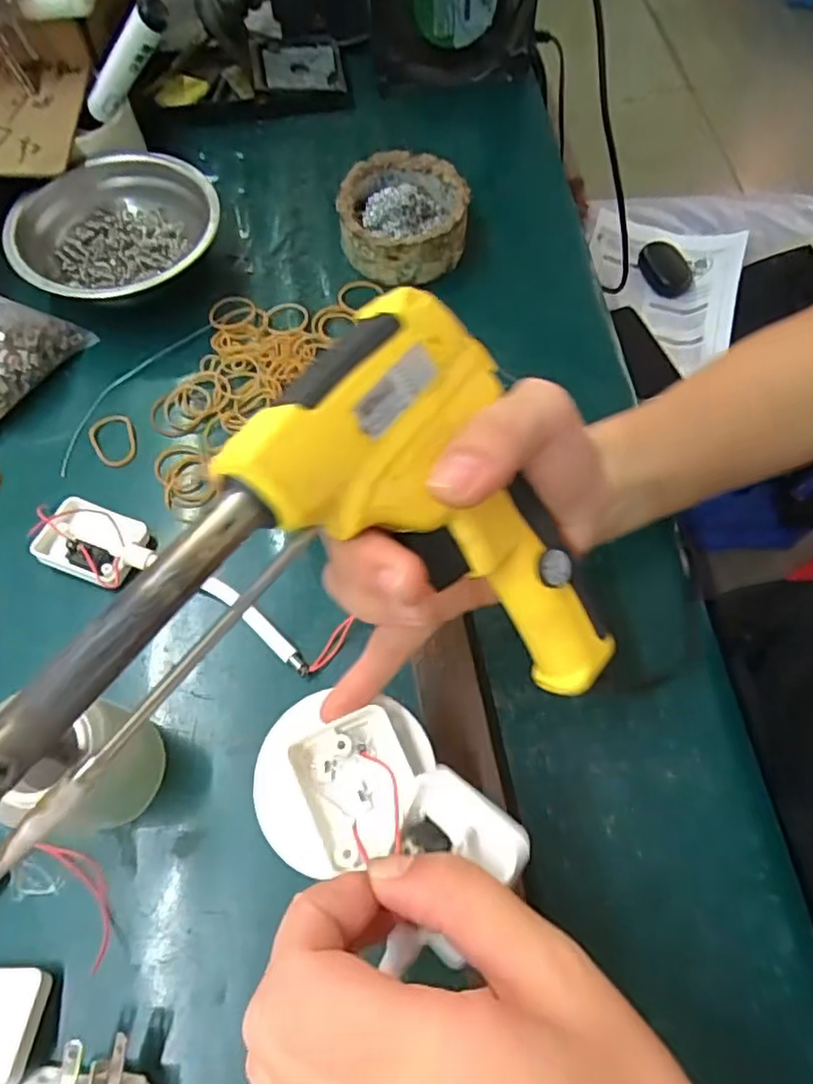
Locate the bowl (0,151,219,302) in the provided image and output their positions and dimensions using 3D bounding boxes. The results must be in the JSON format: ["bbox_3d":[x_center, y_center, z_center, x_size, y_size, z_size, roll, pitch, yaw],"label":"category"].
[{"bbox_3d":[-0.183,-0.196,0.411,0.125,0.041,0.128,0,65,0],"label":"bowl"}]

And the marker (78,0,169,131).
[{"bbox_3d":[-0.185,-0.306,0.412,0.106,0.020,0.018,-14,55,43],"label":"marker"}]

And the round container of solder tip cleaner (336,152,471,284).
[{"bbox_3d":[-0.003,-0.211,0.417,0.078,0.043,0.080,0,65,0],"label":"round container of solder tip cleaner"}]

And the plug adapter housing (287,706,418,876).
[{"bbox_3d":[-0.016,0.085,0.224,0.037,0.014,0.046,-24,67,-11],"label":"plug adapter housing"}]

